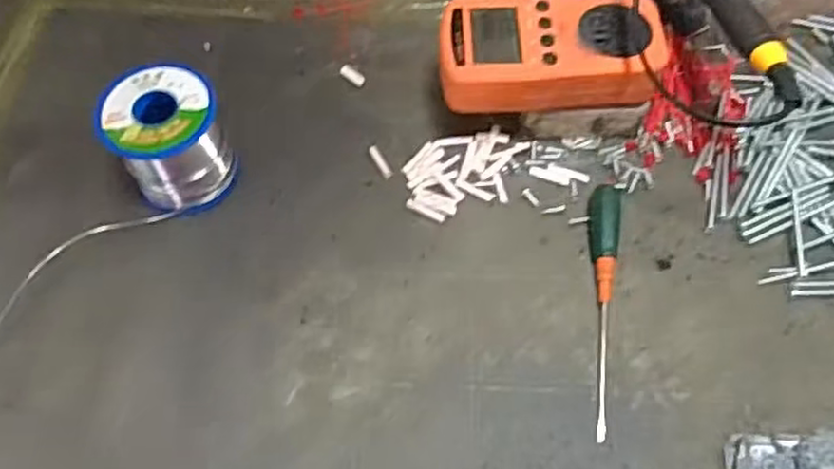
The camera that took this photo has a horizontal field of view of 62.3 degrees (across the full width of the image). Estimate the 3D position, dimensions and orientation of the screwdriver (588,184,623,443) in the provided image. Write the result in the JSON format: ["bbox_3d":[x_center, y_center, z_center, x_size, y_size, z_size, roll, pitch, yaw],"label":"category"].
[{"bbox_3d":[0.105,0.038,0.388,0.018,0.015,0.148,7,63,5],"label":"screwdriver"}]

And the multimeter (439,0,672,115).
[{"bbox_3d":[0.079,-0.110,0.415,0.128,0.035,0.066,-2,62,0],"label":"multimeter"}]

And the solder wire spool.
[{"bbox_3d":[-0.147,-0.057,0.411,0.062,0.063,0.063,-29,65,-13],"label":"solder wire spool"}]

